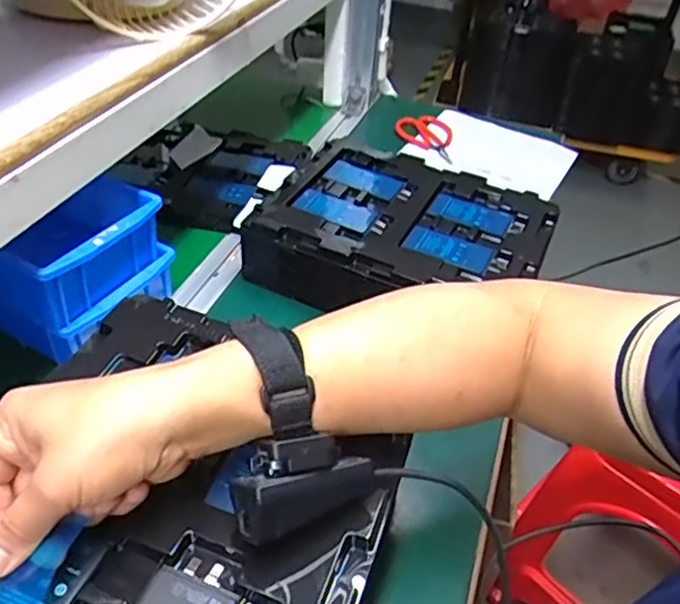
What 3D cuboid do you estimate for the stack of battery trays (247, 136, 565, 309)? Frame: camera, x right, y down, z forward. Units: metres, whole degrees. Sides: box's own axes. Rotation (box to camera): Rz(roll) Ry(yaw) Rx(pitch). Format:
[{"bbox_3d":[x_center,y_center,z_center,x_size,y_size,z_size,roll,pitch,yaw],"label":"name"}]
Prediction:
[{"bbox_3d":[0.072,-0.076,0.679,0.277,0.067,0.232,20,43,16],"label":"stack of battery trays"}]

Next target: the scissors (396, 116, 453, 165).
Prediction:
[{"bbox_3d":[0.134,-0.241,0.937,0.081,0.012,0.105,-11,57,-12],"label":"scissors"}]

